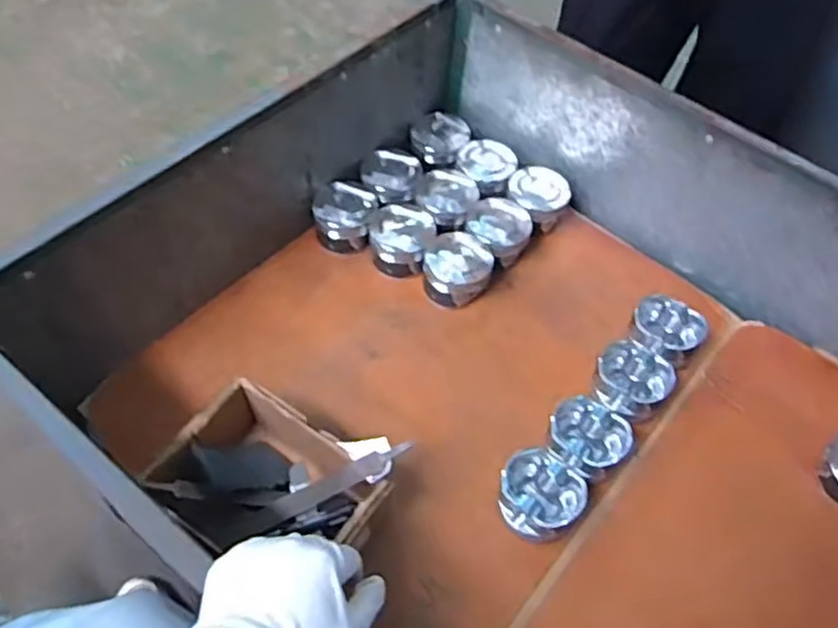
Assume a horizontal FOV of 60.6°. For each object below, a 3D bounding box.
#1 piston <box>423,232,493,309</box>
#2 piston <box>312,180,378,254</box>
[{"bbox_3d":[0.049,-0.058,0.920,0.086,0.048,0.089,-13,59,-13],"label":"piston"},{"bbox_3d":[-0.097,-0.132,0.954,0.084,0.047,0.091,0,57,-5],"label":"piston"}]

